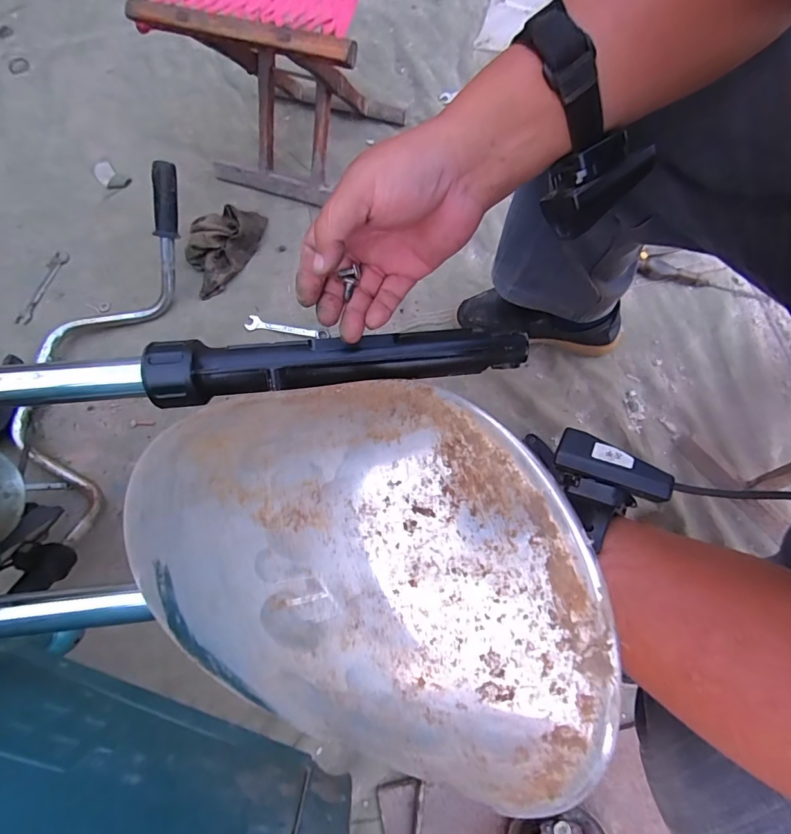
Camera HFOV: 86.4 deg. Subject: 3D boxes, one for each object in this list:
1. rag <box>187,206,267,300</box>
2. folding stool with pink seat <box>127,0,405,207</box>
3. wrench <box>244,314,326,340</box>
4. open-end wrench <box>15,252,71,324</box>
[{"bbox_3d":[-0.326,-0.319,0.781,0.113,0.046,0.192,31,77,10],"label":"rag"},{"bbox_3d":[-0.175,-0.588,0.715,0.325,0.300,0.244,17,75,6],"label":"folding stool with pink seat"},{"bbox_3d":[-0.193,-0.159,0.753,0.151,0.005,0.026,9,74,4],"label":"wrench"},{"bbox_3d":[-0.664,-0.244,0.791,0.033,0.006,0.155,17,75,6],"label":"open-end wrench"}]

